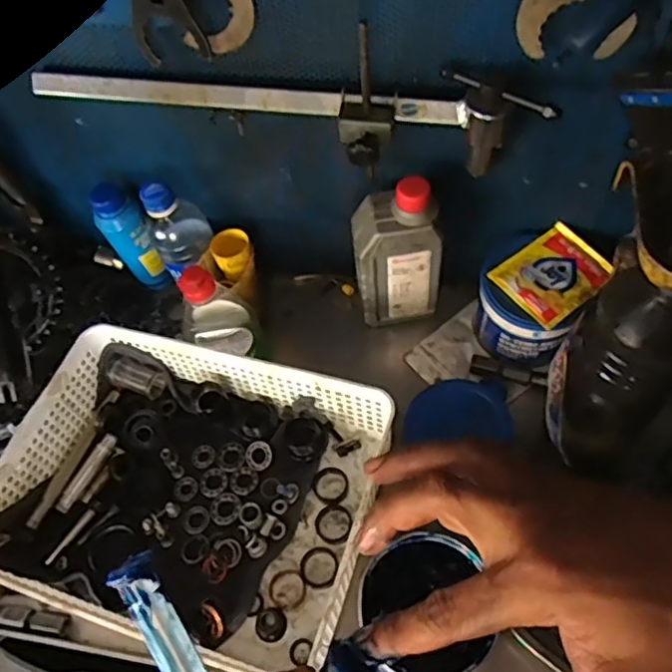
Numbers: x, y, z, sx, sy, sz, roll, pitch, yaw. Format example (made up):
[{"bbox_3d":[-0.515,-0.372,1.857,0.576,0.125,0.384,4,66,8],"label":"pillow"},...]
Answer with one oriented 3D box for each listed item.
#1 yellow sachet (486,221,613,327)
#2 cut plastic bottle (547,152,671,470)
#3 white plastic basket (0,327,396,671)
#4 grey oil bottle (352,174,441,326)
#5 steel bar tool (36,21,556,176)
[{"bbox_3d":[0.205,-0.060,0.581,0.093,0.015,0.079,-35,61,-15],"label":"yellow sachet"},{"bbox_3d":[0.215,-0.004,0.427,0.115,0.234,0.103,-27,59,-10],"label":"cut plastic bottle"},{"bbox_3d":[-0.134,0.138,0.565,0.324,0.073,0.265,12,60,14],"label":"white plastic basket"},{"bbox_3d":[0.059,-0.083,0.607,0.083,0.169,0.052,-7,58,3],"label":"grey oil bottle"},{"bbox_3d":[-0.049,-0.178,0.504,0.428,0.072,0.064,3,59,9],"label":"steel bar tool"}]

